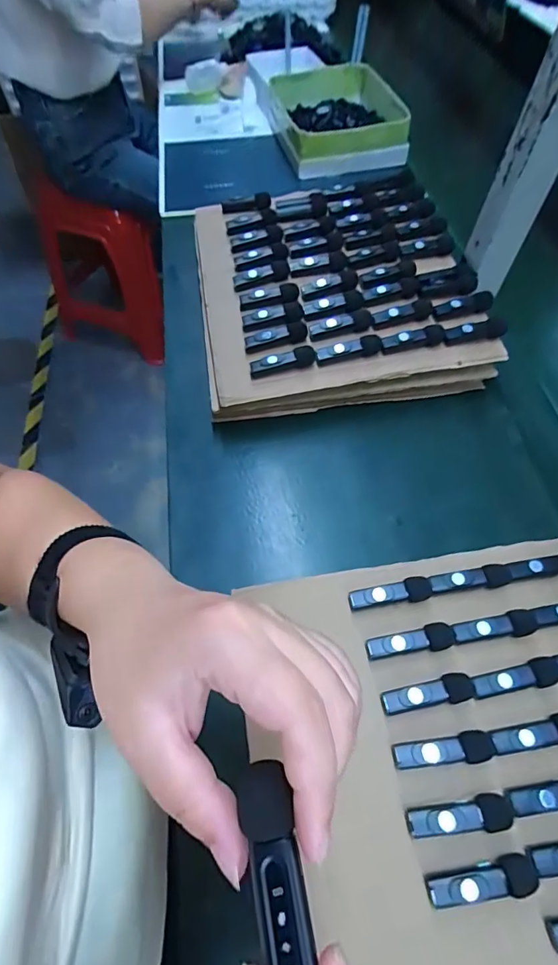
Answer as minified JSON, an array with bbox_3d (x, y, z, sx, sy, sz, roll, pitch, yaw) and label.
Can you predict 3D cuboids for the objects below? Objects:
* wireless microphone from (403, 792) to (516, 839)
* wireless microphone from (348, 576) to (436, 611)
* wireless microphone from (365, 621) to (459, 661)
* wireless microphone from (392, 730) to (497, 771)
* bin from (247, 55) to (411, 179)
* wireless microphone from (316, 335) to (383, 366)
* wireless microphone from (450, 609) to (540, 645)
[{"bbox_3d":[0.116,0.214,0.287,0.067,0.009,0.019,-6,59,-7],"label":"wireless microphone"},{"bbox_3d":[0.090,0.091,0.364,0.066,0.017,0.019,-9,60,-9],"label":"wireless microphone"},{"bbox_3d":[0.101,0.122,0.342,0.067,0.010,0.019,-10,60,-9],"label":"wireless microphone"},{"bbox_3d":[0.113,0.183,0.306,0.067,0.011,0.018,-6,59,-7],"label":"wireless microphone"},{"bbox_3d":[0.093,-0.602,0.746,0.192,0.065,0.240,-11,60,-10],"label":"bin"},{"bbox_3d":[0.070,-0.133,0.447,0.064,0.015,0.016,-10,60,-10],"label":"wireless microphone"},{"bbox_3d":[0.167,0.111,0.345,0.065,0.011,0.018,-6,59,-7],"label":"wireless microphone"}]

